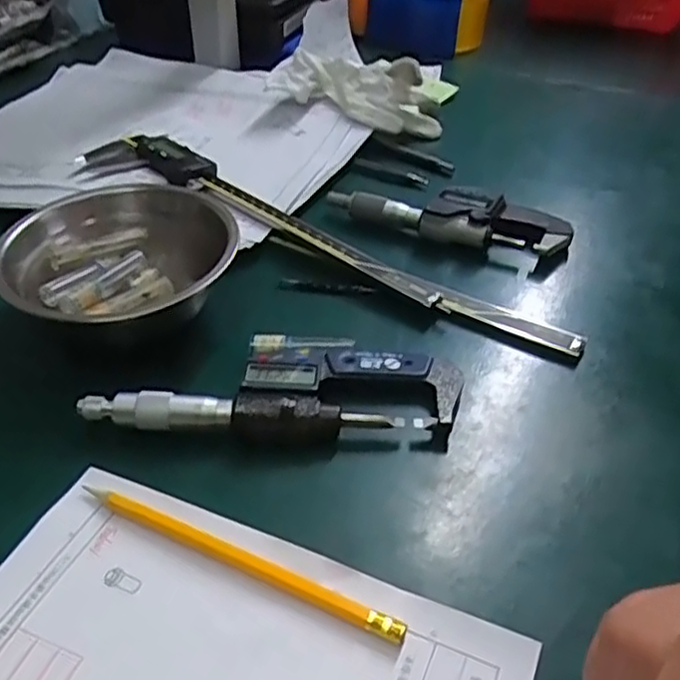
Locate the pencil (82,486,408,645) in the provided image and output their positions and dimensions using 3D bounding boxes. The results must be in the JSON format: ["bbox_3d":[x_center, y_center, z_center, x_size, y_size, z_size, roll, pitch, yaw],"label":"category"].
[{"bbox_3d":[-0.044,0.086,0.285,0.149,0.007,0.008,19,43,19],"label":"pencil"}]

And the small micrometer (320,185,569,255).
[{"bbox_3d":[0.074,-0.087,0.474,0.159,0.026,0.042,13,42,12],"label":"small micrometer"}]

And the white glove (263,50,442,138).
[{"bbox_3d":[0.018,-0.207,0.585,0.137,0.048,0.081,12,41,12],"label":"white glove"}]

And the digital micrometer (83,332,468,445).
[{"bbox_3d":[-0.029,0.019,0.350,0.175,0.017,0.067,4,40,2],"label":"digital micrometer"}]

